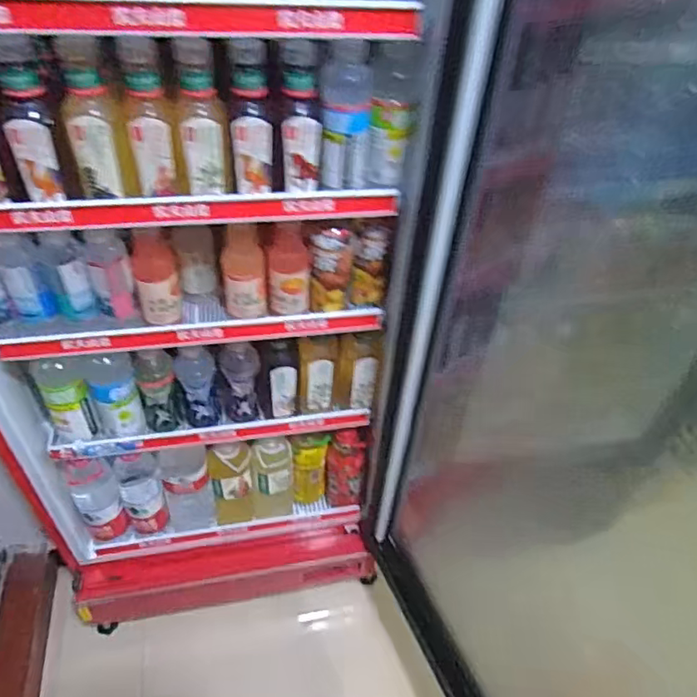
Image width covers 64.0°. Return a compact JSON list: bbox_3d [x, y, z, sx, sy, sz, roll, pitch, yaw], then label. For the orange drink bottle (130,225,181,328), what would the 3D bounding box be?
[{"bbox_3d":[-0.293,-0.109,0.857,0.059,0.144,0.056,-6,44,-11],"label":"orange drink bottle"}]

